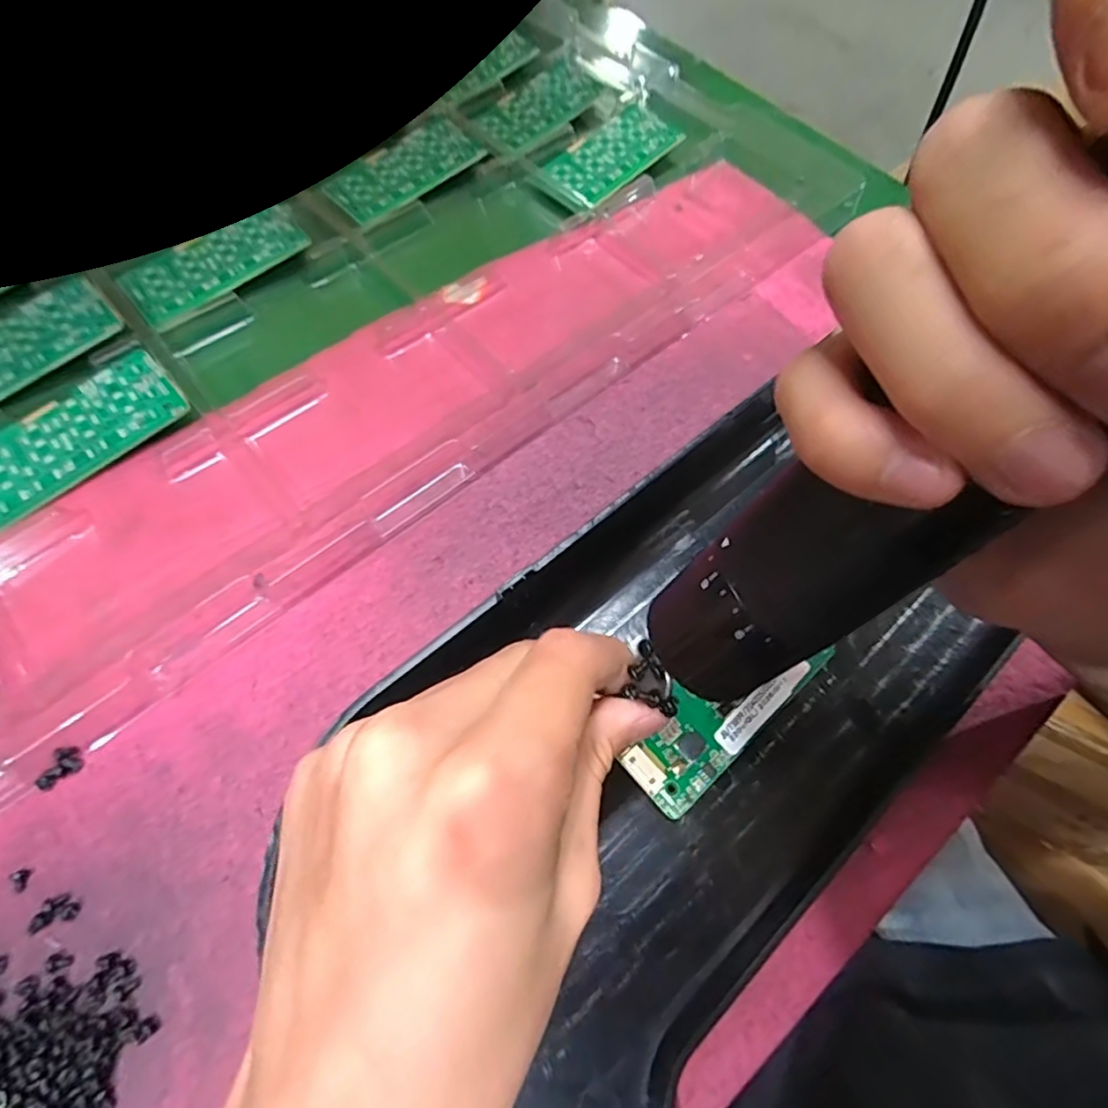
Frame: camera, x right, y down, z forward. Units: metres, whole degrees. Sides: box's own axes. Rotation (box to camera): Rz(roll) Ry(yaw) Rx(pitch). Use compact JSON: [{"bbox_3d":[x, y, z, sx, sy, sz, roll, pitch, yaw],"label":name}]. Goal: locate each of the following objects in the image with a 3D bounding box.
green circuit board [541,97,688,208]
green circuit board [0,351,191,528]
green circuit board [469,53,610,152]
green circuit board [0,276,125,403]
[{"bbox_3d":[0.038,-0.257,0.397,0.050,0.010,0.087,42,67,15],"label":"green circuit board"},{"bbox_3d":[-0.216,-0.054,0.279,0.093,0.006,0.045,-39,73,-21],"label":"green circuit board"},{"bbox_3d":[-0.006,-0.307,0.420,0.049,0.007,0.093,41,67,15],"label":"green circuit board"},{"bbox_3d":[-0.267,-0.098,0.306,0.100,0.010,0.051,-38,72,-21],"label":"green circuit board"}]

